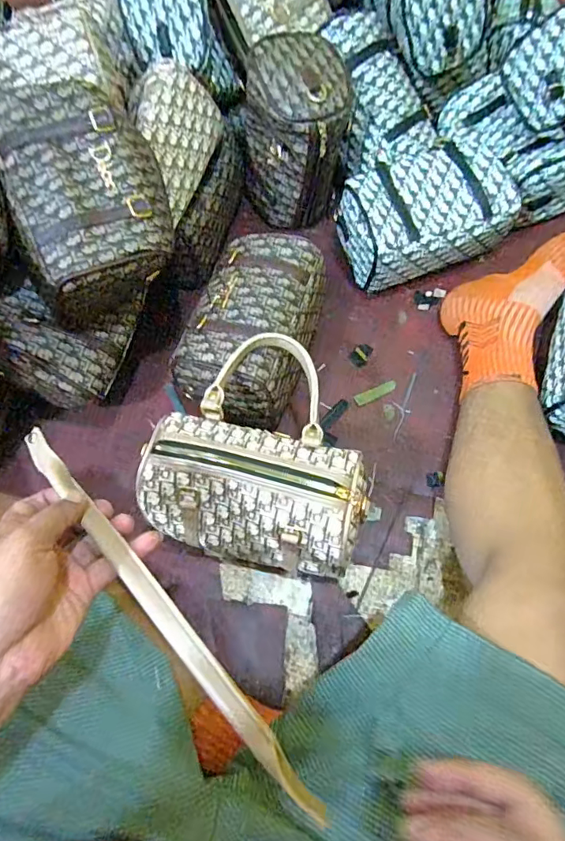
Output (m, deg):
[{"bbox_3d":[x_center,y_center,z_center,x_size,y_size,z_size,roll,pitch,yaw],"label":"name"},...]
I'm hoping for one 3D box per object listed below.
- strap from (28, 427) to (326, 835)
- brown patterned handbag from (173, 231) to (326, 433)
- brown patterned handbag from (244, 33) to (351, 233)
[{"bbox_3d":[-0.088,0.116,0.336,0.014,0.014,0.320,-39,69,-18],"label":"strap"},{"bbox_3d":[-0.032,-0.114,0.625,0.152,0.107,0.237,15,65,10],"label":"brown patterned handbag"},{"bbox_3d":[0.021,-0.403,0.720,0.142,0.202,0.133,9,63,5],"label":"brown patterned handbag"}]

